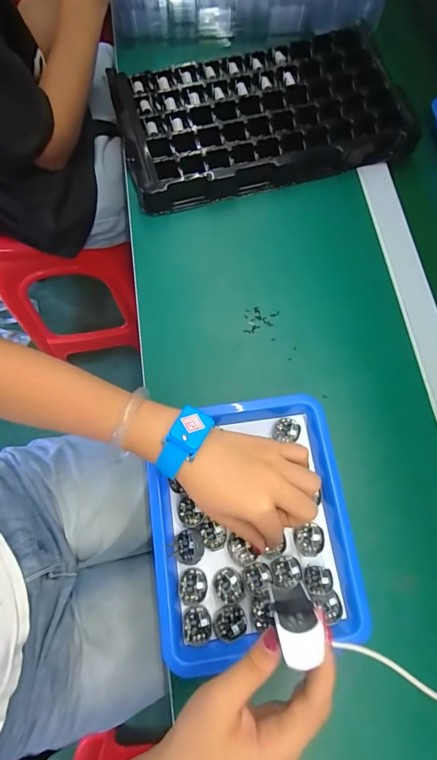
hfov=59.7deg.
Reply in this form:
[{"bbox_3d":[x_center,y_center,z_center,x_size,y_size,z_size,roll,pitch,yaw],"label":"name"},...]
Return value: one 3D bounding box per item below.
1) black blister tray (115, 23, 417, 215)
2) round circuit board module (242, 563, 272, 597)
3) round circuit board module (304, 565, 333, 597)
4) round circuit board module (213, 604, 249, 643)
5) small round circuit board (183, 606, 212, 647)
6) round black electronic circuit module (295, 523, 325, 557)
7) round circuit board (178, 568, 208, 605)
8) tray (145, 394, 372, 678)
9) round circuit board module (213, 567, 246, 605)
[{"bbox_3d":[0.051,-0.348,0.501,0.359,0.045,0.210,-14,72,-7],"label":"black blister tray"},{"bbox_3d":[0.034,0.176,0.336,0.024,0.004,0.024,-15,72,-8],"label":"round circuit board module"},{"bbox_3d":[0.087,0.175,0.332,0.024,0.004,0.023,-2,52,6],"label":"round circuit board module"},{"bbox_3d":[0.010,0.208,0.326,0.029,0.004,0.025,-16,72,-8],"label":"round circuit board module"},{"bbox_3d":[-0.018,0.210,0.326,0.024,0.004,0.028,-2,71,-3],"label":"small round circuit board"},{"bbox_3d":[0.084,0.146,0.347,0.026,0.004,0.025,1,71,-2],"label":"round black electronic circuit module"},{"bbox_3d":[-0.023,0.181,0.335,0.025,0.004,0.027,1,71,-2],"label":"round circuit board"},{"bbox_3d":[0.031,0.127,0.349,0.181,0.025,0.212,-8,71,-5],"label":"tray"},{"bbox_3d":[0.009,0.182,0.336,0.025,0.004,0.028,-15,72,-7],"label":"round circuit board module"}]

